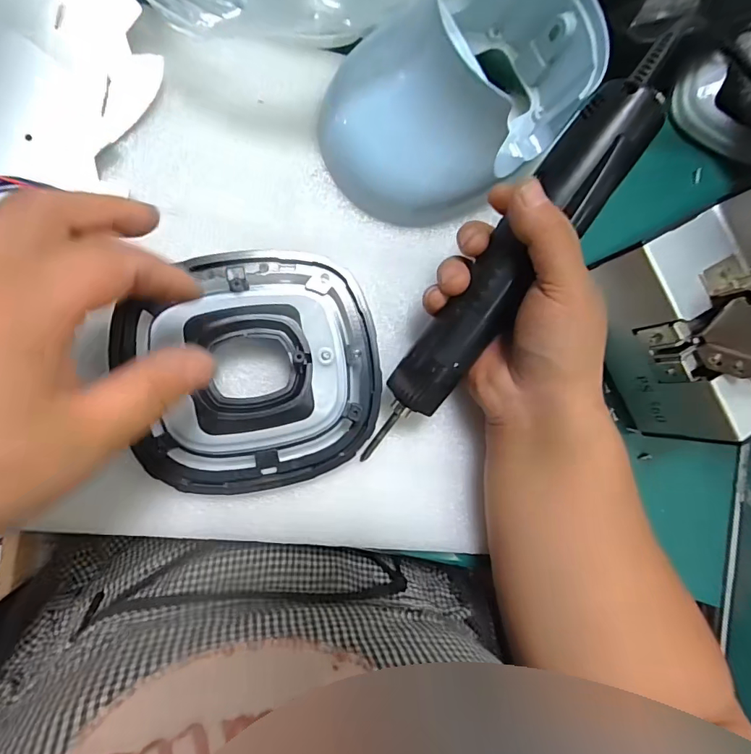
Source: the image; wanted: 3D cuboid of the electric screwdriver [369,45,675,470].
[{"bbox_3d":[0.075,-0.061,0.242,0.034,0.032,0.254,35,100,-6],"label":"electric screwdriver"}]

